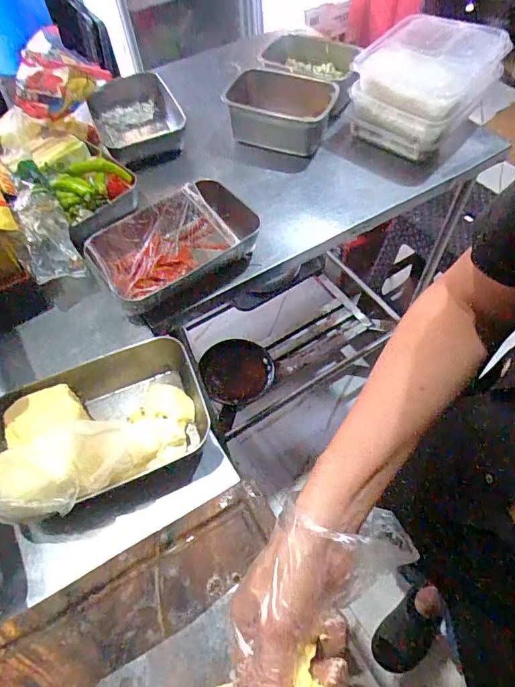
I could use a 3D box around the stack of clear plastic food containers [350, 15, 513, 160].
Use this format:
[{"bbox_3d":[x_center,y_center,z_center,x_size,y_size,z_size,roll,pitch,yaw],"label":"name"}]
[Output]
[{"bbox_3d":[0.291,-0.445,0.746,0.189,0.143,0.212,36,66,23],"label":"stack of clear plastic food containers"}]

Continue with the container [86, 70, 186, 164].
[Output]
[{"bbox_3d":[-0.232,-0.431,0.837,0.155,0.069,0.241,-20,59,-9],"label":"container"}]

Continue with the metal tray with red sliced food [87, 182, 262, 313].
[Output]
[{"bbox_3d":[-0.117,-0.141,0.615,0.225,0.056,0.158,-40,64,-20],"label":"metal tray with red sliced food"}]

